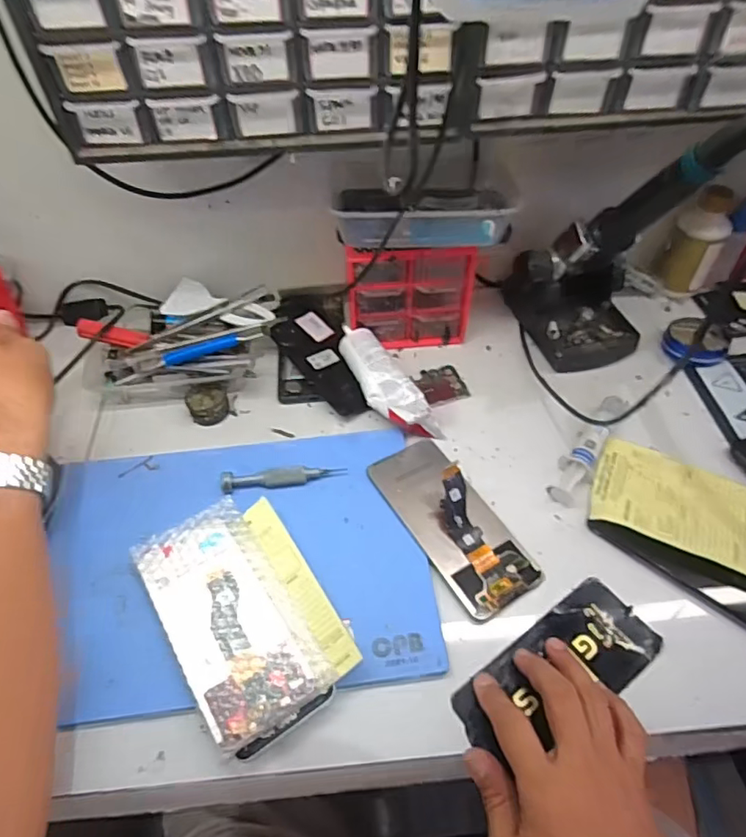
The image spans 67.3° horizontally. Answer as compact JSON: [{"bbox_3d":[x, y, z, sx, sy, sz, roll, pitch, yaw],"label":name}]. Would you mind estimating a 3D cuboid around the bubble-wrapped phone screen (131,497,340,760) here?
[{"bbox_3d":[-0.106,0.143,0.413,0.085,0.017,0.169,-27,56,-22],"label":"bubble-wrapped phone screen"}]

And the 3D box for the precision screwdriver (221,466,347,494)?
[{"bbox_3d":[-0.078,0.051,0.490,0.106,0.012,0.016,-6,51,-7],"label":"precision screwdriver"}]

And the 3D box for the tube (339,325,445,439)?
[{"bbox_3d":[0.013,-0.038,0.559,0.049,0.035,0.149,-22,55,-18],"label":"tube"}]

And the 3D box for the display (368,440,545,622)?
[{"bbox_3d":[0.067,0.077,0.464,0.073,0.030,0.161,-25,56,-20],"label":"display"}]

